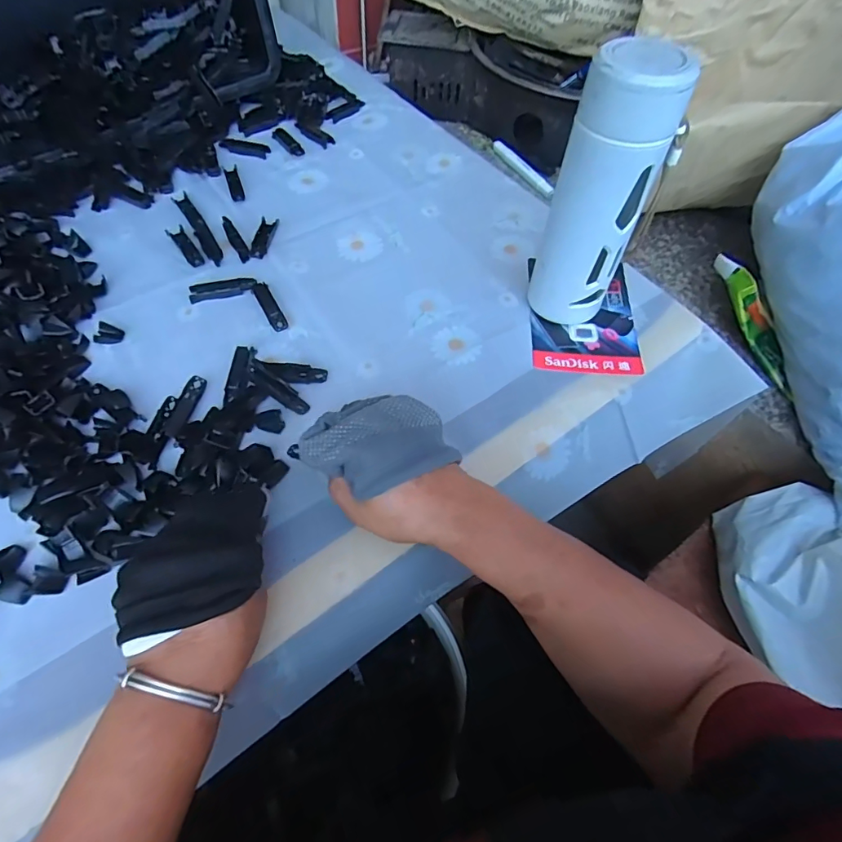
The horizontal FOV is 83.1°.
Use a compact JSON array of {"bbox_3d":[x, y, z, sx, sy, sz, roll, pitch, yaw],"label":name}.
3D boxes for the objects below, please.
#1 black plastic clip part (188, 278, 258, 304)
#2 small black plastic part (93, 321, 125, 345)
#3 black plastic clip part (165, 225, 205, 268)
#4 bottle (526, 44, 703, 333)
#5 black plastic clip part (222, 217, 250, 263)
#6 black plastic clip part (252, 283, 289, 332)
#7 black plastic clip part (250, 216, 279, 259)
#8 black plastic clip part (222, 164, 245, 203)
[{"bbox_3d":[-0.200,-0.134,0.481,0.064,0.004,0.023,-9,61,-7],"label":"black plastic clip part"},{"bbox_3d":[-0.294,-0.083,0.447,0.023,0.008,0.021,2,60,-1],"label":"small black plastic part"},{"bbox_3d":[-0.253,-0.187,0.510,0.017,0.004,0.068,-30,65,-17],"label":"black plastic clip part"},{"bbox_3d":[0.147,-0.175,0.395,0.060,0.214,0.067,-33,66,-19],"label":"bottle"},{"bbox_3d":[-0.201,-0.197,0.511,0.012,0.009,0.066,-28,65,-17],"label":"black plastic clip part"},{"bbox_3d":[-0.148,-0.113,0.466,0.016,0.008,0.064,-26,64,-16],"label":"black plastic clip part"},{"bbox_3d":[-0.170,-0.202,0.515,0.017,0.010,0.060,5,60,1],"label":"black plastic clip part"},{"bbox_3d":[-0.223,-0.282,0.565,0.018,0.004,0.066,-17,62,-11],"label":"black plastic clip part"}]

